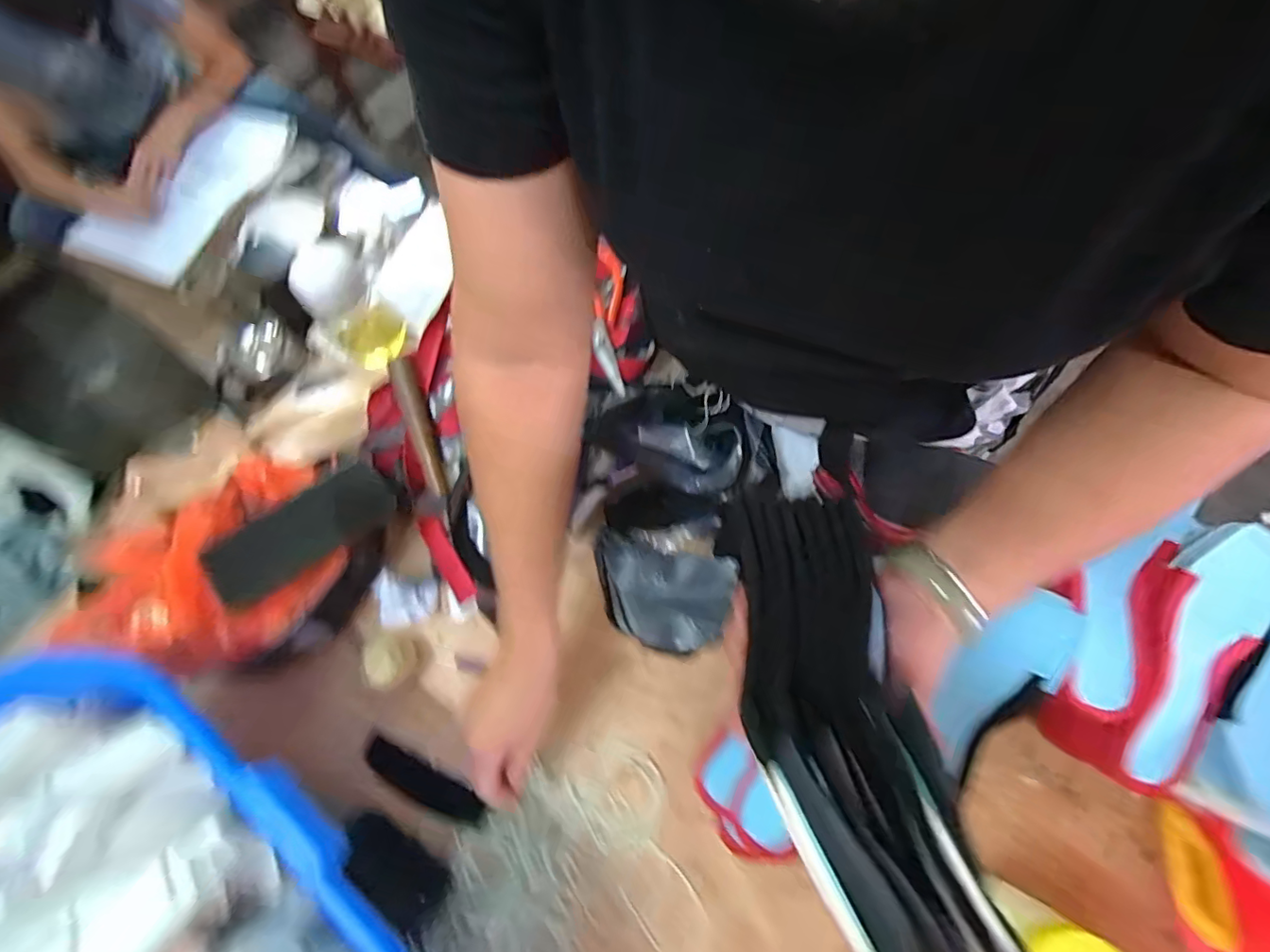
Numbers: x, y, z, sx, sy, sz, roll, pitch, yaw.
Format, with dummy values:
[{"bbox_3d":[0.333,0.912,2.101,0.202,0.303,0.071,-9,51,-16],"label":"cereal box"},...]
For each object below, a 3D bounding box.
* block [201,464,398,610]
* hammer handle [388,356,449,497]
[{"bbox_3d":[-0.305,0.049,0.502,0.159,0.010,0.061,-39,92,-37],"label":"block"},{"bbox_3d":[-0.220,-0.051,0.553,0.022,0.013,0.147,-18,87,-4],"label":"hammer handle"}]

